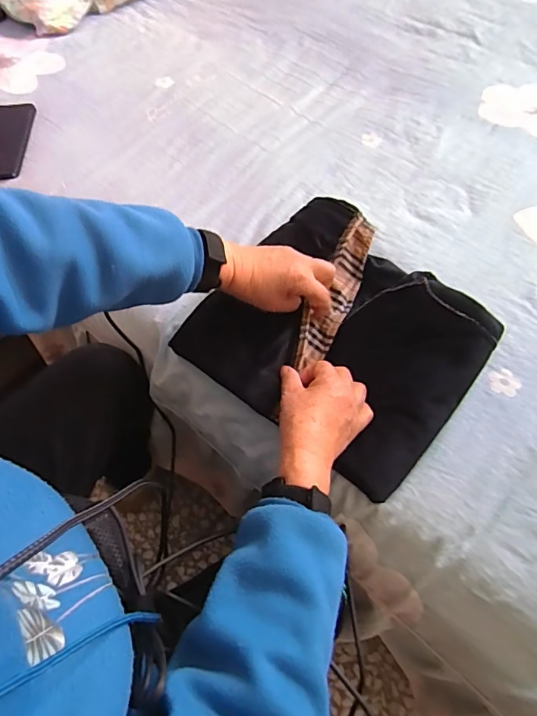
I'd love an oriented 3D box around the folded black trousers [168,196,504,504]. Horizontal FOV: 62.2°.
[{"bbox_3d":[0.080,-0.036,0.501,0.297,0.094,0.255,38,67,20],"label":"folded black trousers"}]

